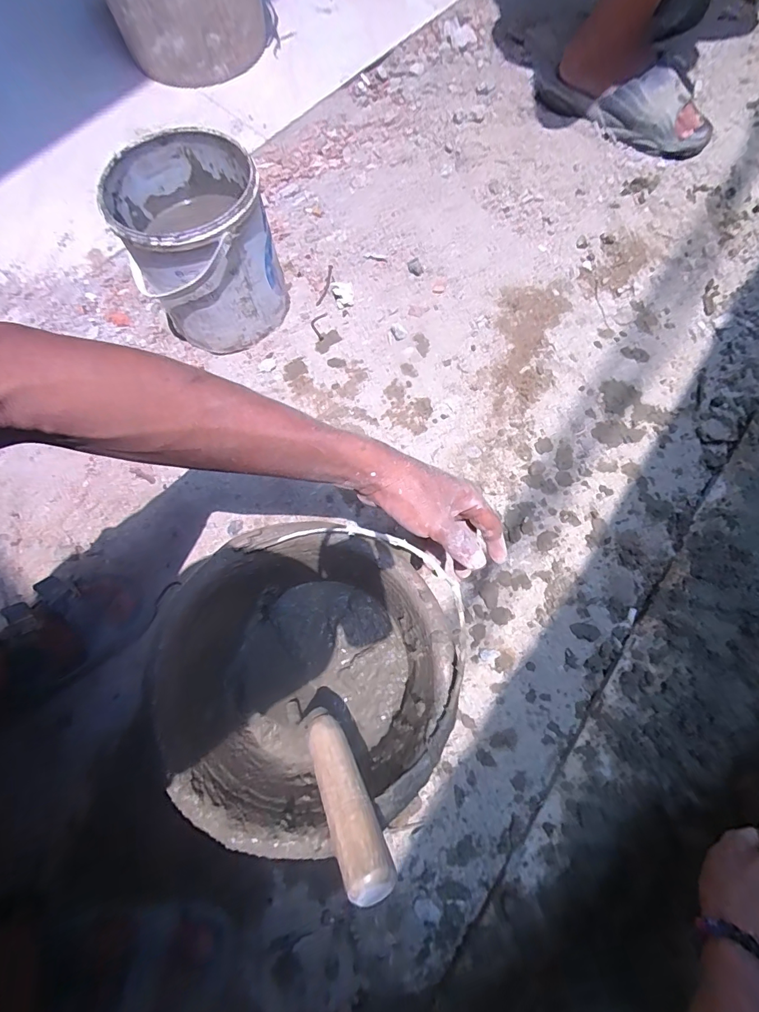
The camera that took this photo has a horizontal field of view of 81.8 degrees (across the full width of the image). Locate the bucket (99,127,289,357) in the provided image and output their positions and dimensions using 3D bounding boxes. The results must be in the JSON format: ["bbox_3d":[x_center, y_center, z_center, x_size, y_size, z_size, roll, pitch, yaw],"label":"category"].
[{"bbox_3d":[-0.228,-0.341,0.590,0.166,0.193,0.175,0,73,2],"label":"bucket"}]

